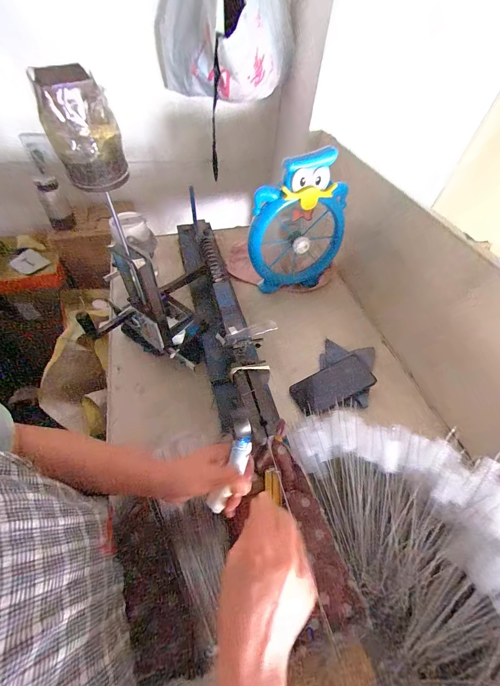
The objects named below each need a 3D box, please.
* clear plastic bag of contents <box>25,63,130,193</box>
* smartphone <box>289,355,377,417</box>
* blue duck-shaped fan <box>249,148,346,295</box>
[{"bbox_3d":[-0.155,-0.197,0.266,0.060,0.087,0.059,-19,56,-17],"label":"clear plastic bag of contents"},{"bbox_3d":[0.165,0.085,0.573,0.159,0.005,0.072,-25,61,-7],"label":"smartphone"},{"bbox_3d":[0.112,-0.250,0.652,0.223,0.296,0.054,-4,53,-7],"label":"blue duck-shaped fan"}]

